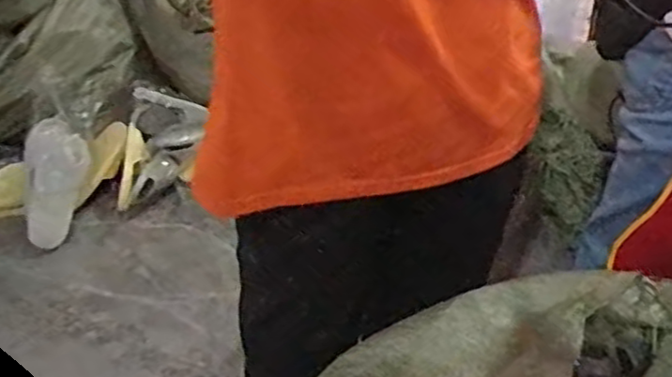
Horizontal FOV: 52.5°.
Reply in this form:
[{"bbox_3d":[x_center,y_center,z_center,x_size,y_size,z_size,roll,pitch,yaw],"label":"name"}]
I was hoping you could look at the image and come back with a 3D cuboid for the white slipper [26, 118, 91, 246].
[{"bbox_3d":[-0.734,-0.013,1.778,0.144,0.326,0.064,5,0,9],"label":"white slipper"}]

